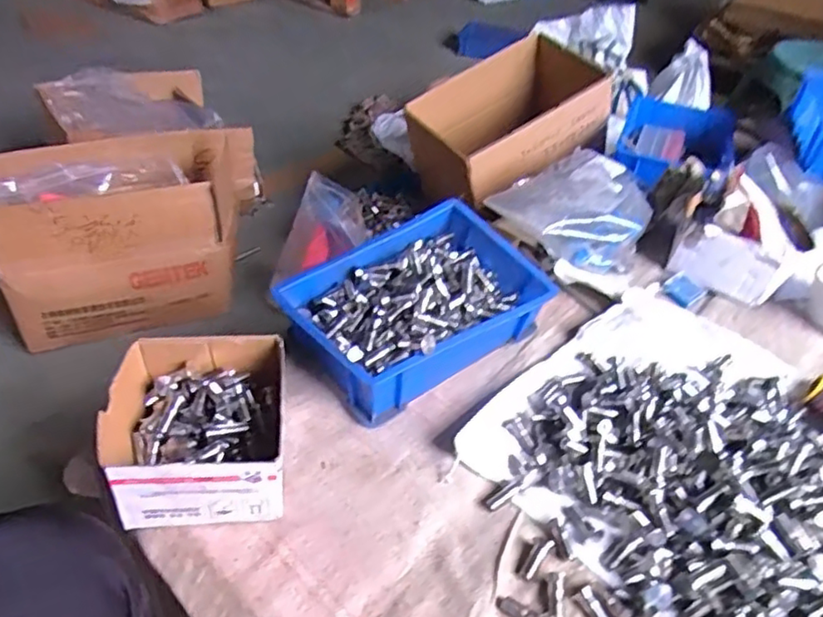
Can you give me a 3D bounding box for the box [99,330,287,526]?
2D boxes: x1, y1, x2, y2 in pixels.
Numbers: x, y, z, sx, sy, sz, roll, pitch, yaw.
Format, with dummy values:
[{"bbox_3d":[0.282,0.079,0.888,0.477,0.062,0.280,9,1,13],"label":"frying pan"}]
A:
[{"bbox_3d":[-0.186,0.104,0.552,0.138,0.080,0.146,-3,42,-9],"label":"box"}]

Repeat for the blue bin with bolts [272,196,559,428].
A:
[{"bbox_3d":[0.007,-0.005,0.688,0.252,0.085,0.179,-25,50,-30],"label":"blue bin with bolts"}]

